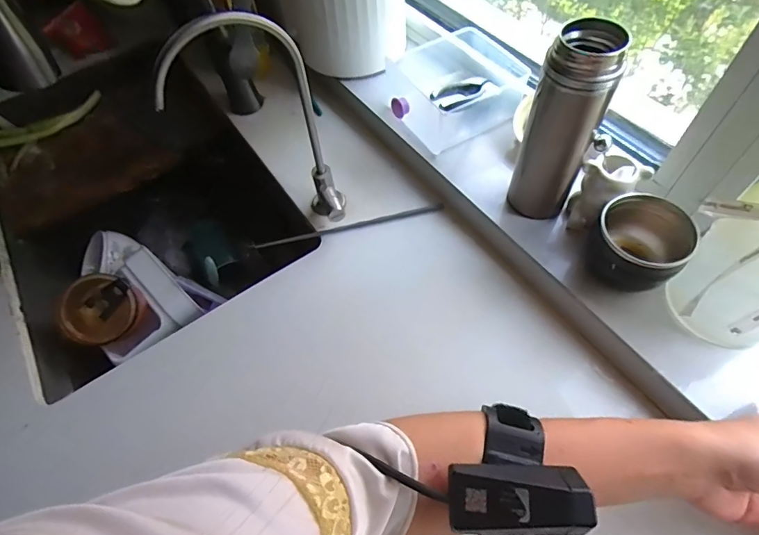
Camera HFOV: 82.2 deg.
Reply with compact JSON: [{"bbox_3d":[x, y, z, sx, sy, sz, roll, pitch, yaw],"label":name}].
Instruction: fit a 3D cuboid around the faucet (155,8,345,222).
[{"bbox_3d":[-0.115,-0.125,0.438,0.128,0.261,0.059,-12,59,-3],"label":"faucet"}]

